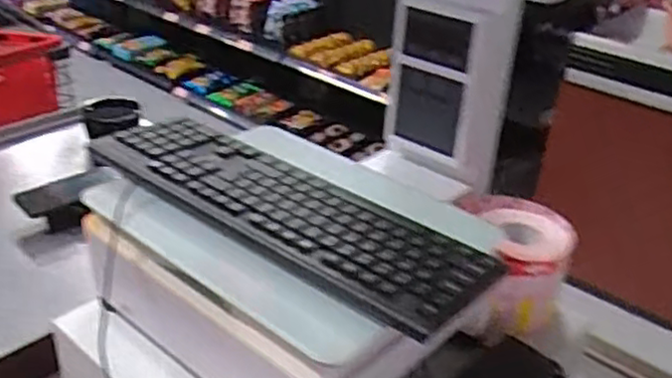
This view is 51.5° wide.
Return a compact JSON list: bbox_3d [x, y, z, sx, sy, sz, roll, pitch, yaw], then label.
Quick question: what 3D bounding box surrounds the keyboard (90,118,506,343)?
[{"bbox_3d":[-0.056,0.012,0.656,0.424,0.019,0.113,25,36,32],"label":"keyboard"}]

